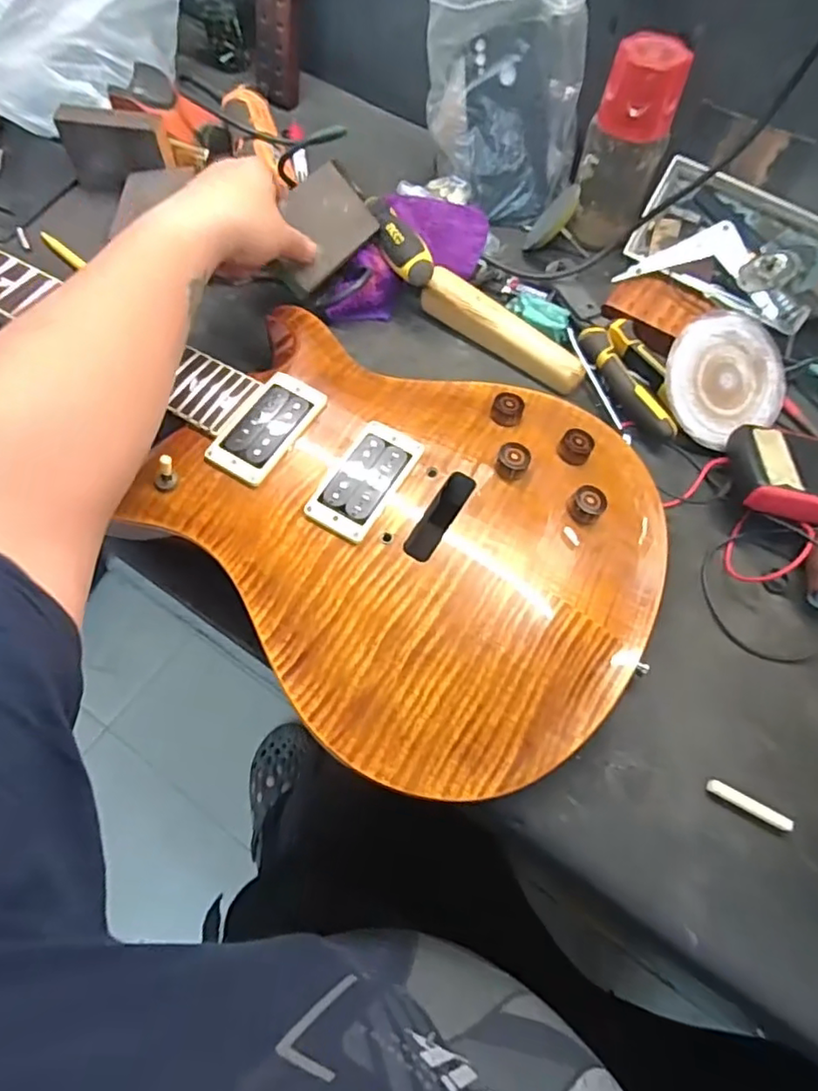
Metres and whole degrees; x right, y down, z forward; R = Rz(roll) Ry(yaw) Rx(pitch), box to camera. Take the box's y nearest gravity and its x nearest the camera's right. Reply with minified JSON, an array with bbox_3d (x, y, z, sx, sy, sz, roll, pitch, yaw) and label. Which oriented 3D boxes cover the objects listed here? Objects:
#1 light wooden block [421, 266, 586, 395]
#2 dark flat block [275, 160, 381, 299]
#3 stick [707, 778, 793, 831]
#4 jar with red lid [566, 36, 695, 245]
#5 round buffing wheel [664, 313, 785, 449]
[{"bbox_3d":[0.083,-0.196,0.541,0.168,0.035,0.027,36,71,13],"label":"light wooden block"},{"bbox_3d":[-0.083,-0.282,0.534,0.105,0.008,0.069,-47,109,-8],"label":"dark flat block"},{"bbox_3d":[0.224,0.170,0.393,0.052,0.007,0.010,27,66,10],"label":"stick"},{"bbox_3d":[0.202,-0.371,0.561,0.071,0.159,0.058,14,64,4],"label":"jar with red lid"},{"bbox_3d":[0.273,-0.146,0.514,0.116,0.008,0.103,-25,100,-11],"label":"round buffing wheel"}]

